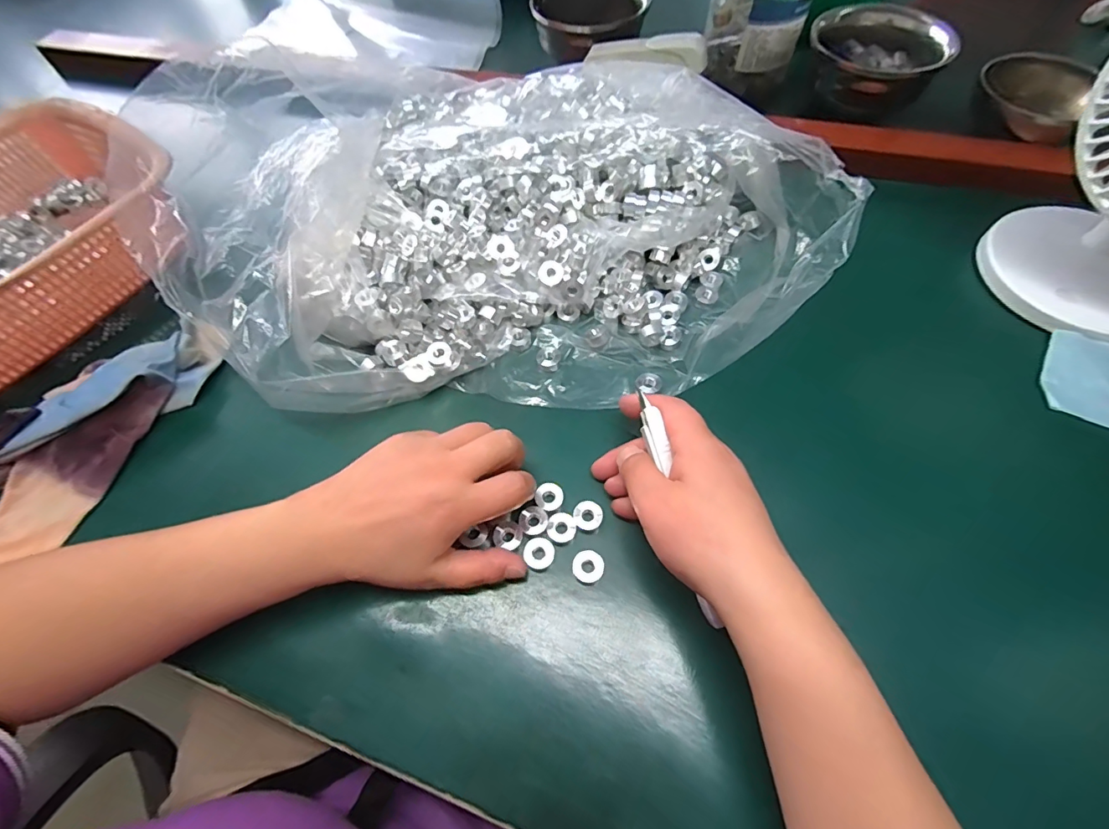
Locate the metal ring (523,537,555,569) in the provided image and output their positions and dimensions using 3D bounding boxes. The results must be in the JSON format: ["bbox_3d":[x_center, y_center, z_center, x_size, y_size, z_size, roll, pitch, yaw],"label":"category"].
[{"bbox_3d":[-0.009,0.082,0.290,0.018,0.004,0.017,-1,61,2],"label":"metal ring"}]

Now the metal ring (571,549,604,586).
[{"bbox_3d":[0.020,0.089,0.287,0.018,0.005,0.018,-1,61,2],"label":"metal ring"}]

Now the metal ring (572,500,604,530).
[{"bbox_3d":[0.020,0.061,0.299,0.017,0.004,0.017,-1,61,2],"label":"metal ring"}]

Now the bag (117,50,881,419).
[{"bbox_3d":[-0.027,-0.177,0.366,0.481,0.110,0.323,-4,61,0],"label":"bag"}]

